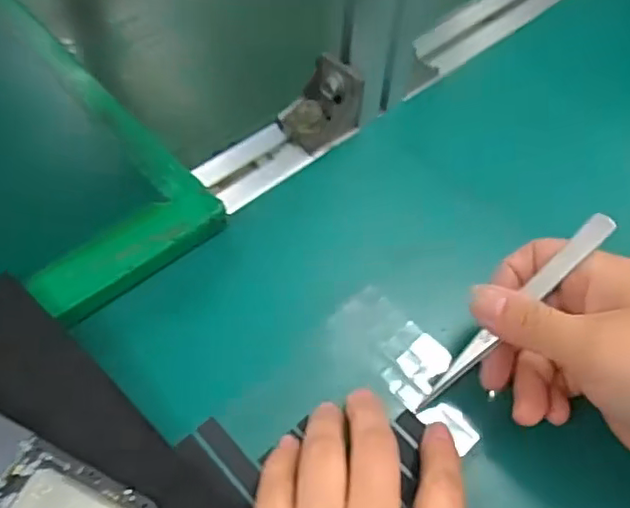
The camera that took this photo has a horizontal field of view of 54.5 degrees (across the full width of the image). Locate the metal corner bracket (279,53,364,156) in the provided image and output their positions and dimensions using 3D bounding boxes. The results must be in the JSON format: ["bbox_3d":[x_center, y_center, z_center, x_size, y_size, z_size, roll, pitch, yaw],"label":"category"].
[{"bbox_3d":[0.005,-0.093,0.379,0.042,0.041,0.036,-38,65,-24],"label":"metal corner bracket"}]

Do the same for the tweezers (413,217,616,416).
[{"bbox_3d":[0.090,0.027,0.281,0.119,0.005,0.011,-47,66,9],"label":"tweezers"}]

